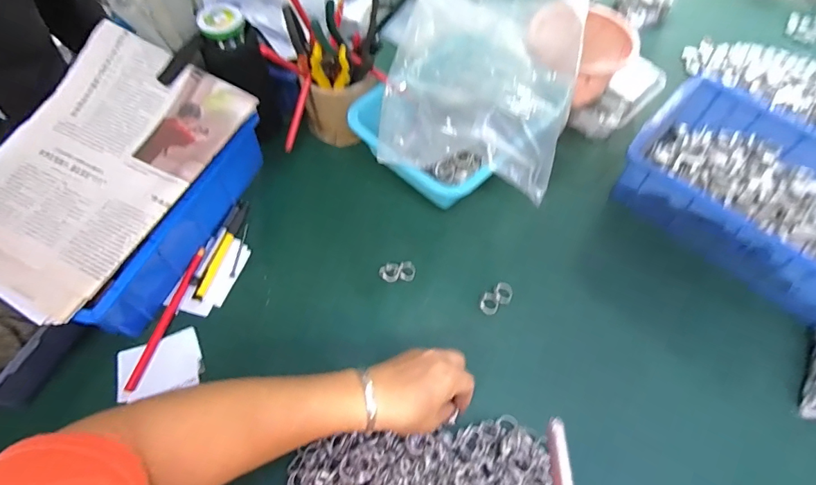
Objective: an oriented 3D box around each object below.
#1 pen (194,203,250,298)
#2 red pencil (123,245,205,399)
[{"bbox_3d":[-0.220,0.006,0.524,0.012,0.005,0.135,11,59,5],"label":"pen"},{"bbox_3d":[-0.263,0.078,0.477,0.012,0.005,0.166,11,59,5],"label":"red pencil"}]

